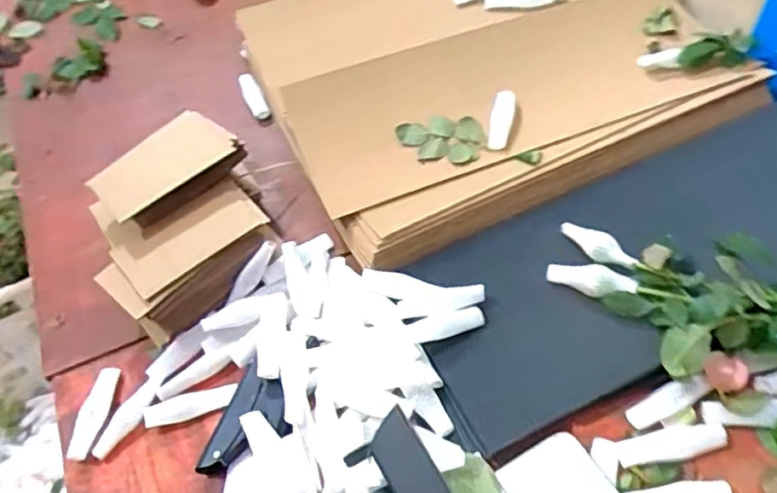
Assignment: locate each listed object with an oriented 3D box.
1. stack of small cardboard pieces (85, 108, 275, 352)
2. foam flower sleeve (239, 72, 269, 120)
[{"bbox_3d":[-0.229,-0.031,0.684,0.185,0.102,0.219,-27,56,-14],"label":"stack of small cardboard pieces"},{"bbox_3d":[-0.191,-0.210,0.886,0.025,0.022,0.088,-22,54,-11],"label":"foam flower sleeve"}]

